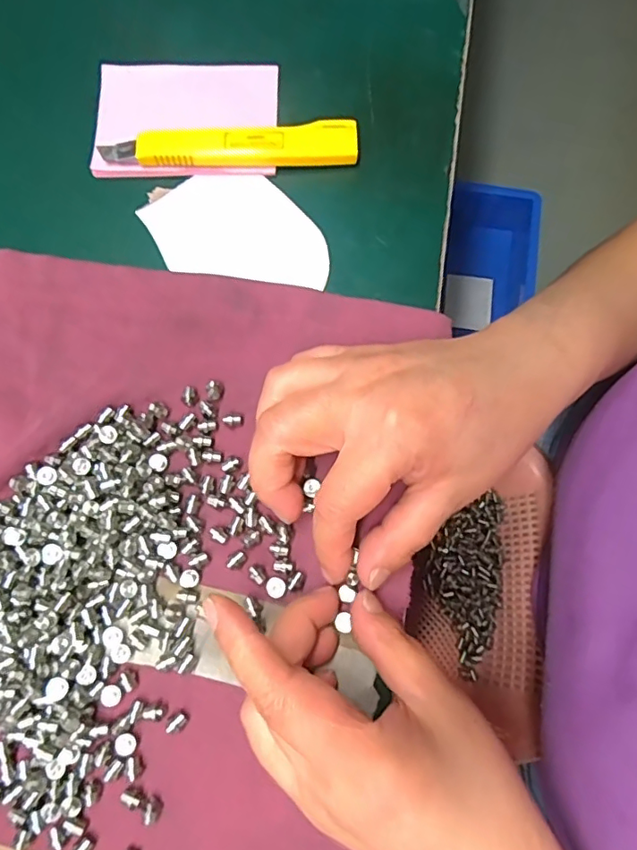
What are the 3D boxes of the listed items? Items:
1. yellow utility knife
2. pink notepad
[{"bbox_3d":[-0.045,-0.143,0.279,0.129,0.013,0.020,-1,79,-1],"label":"yellow utility knife"},{"bbox_3d":[-0.071,-0.162,0.292,0.095,0.012,0.064,1,79,-1],"label":"pink notepad"}]

